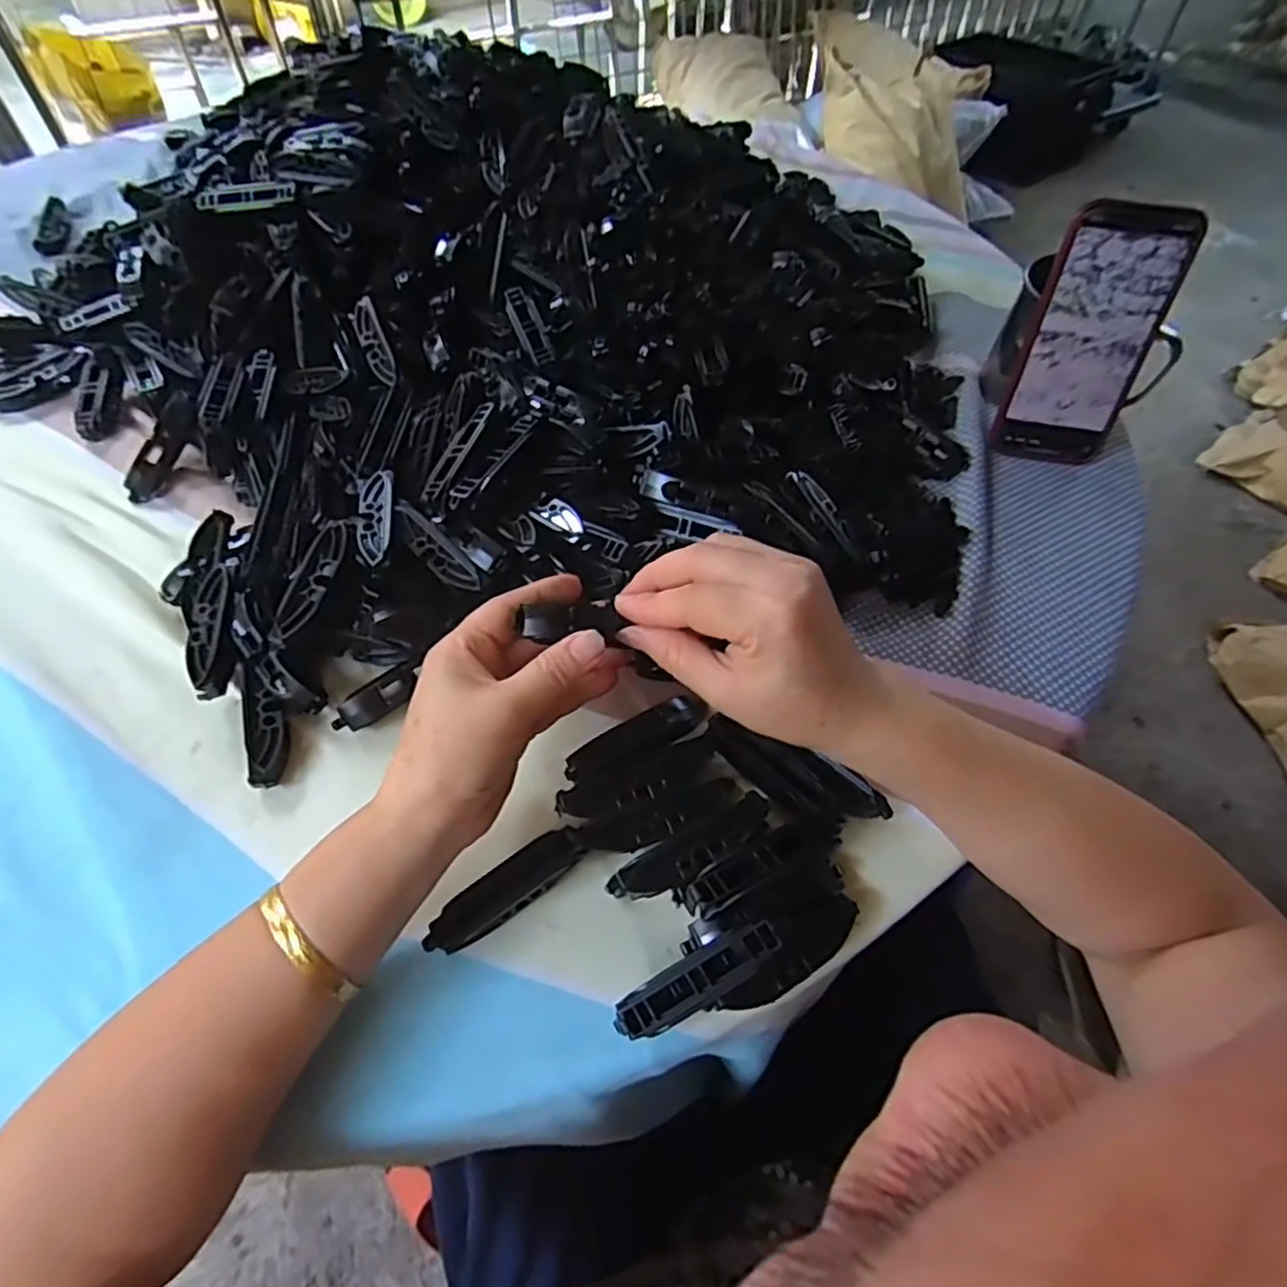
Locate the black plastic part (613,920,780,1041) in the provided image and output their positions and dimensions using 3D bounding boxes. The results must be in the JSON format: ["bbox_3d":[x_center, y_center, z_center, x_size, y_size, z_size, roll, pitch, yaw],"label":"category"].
[{"bbox_3d":[0.023,0.142,0.292,0.075,0.011,0.019,-31,61,-1],"label":"black plastic part"}]

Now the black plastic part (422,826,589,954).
[{"bbox_3d":[-0.062,0.112,0.318,0.079,0.014,0.021,-35,63,-7],"label":"black plastic part"}]

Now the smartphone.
[{"bbox_3d":[0.292,-0.198,0.458,0.075,0.156,0.016,13,35,11],"label":"smartphone"}]

